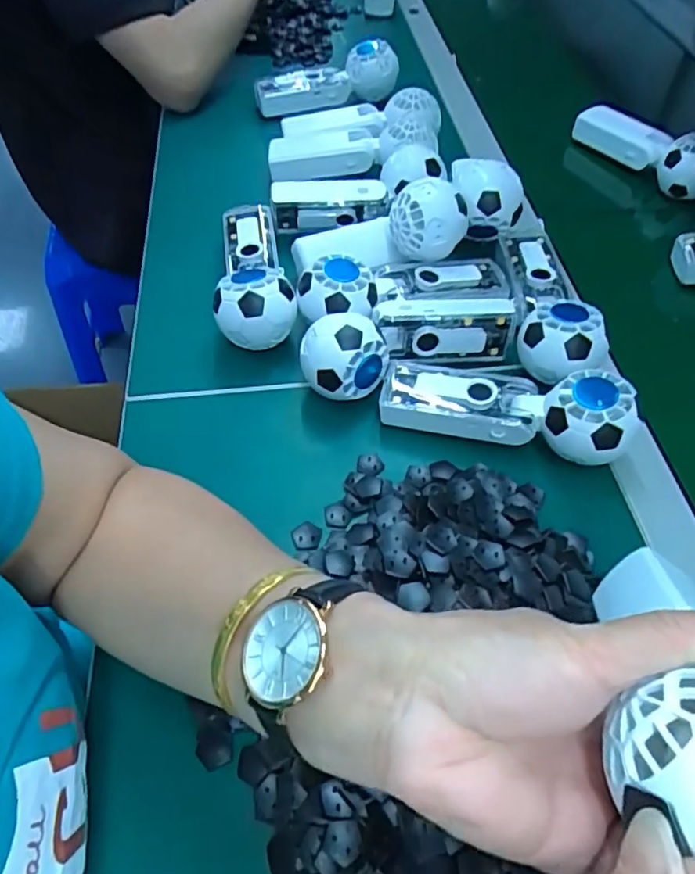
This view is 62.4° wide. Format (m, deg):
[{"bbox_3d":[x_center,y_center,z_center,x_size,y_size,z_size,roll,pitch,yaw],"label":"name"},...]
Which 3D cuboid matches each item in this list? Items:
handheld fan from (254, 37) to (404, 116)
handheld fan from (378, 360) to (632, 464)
[{"bbox_3d":[-0.023,-0.418,0.680,0.168,0.056,0.051,-10,55,8],"label":"handheld fan"},{"bbox_3d":[0.105,-0.021,0.399,0.163,0.058,0.056,11,55,6],"label":"handheld fan"}]

